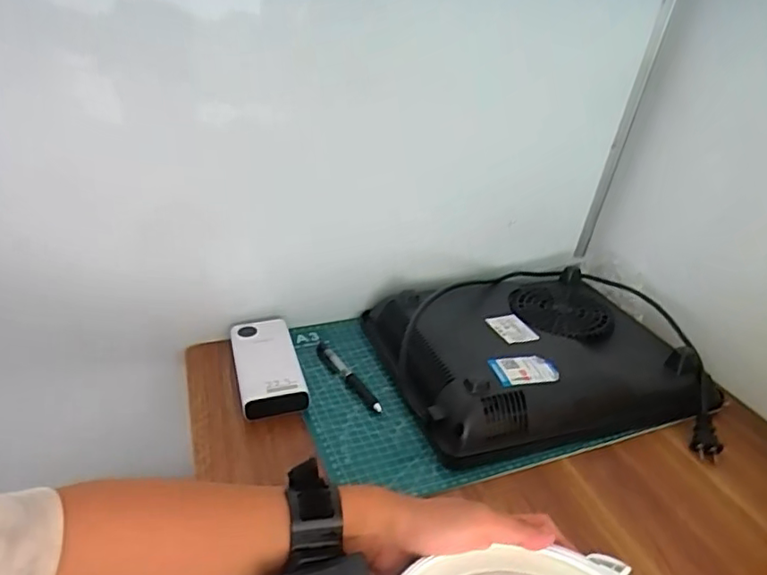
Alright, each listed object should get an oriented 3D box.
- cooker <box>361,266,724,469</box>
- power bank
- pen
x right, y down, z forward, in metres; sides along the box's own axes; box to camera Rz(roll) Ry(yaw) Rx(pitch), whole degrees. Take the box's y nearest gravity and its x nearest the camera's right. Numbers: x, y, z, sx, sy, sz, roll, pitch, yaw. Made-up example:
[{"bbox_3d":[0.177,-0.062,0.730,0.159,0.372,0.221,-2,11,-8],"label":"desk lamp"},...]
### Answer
[{"bbox_3d":[0.182,0.078,0.687,0.366,0.066,0.318,-3,29,-16],"label":"cooker"},{"bbox_3d":[-0.131,0.084,0.650,0.065,0.029,0.149,-4,30,-19],"label":"power bank"},{"bbox_3d":[-0.043,0.097,0.662,0.019,0.011,0.144,-13,34,-32],"label":"pen"}]

